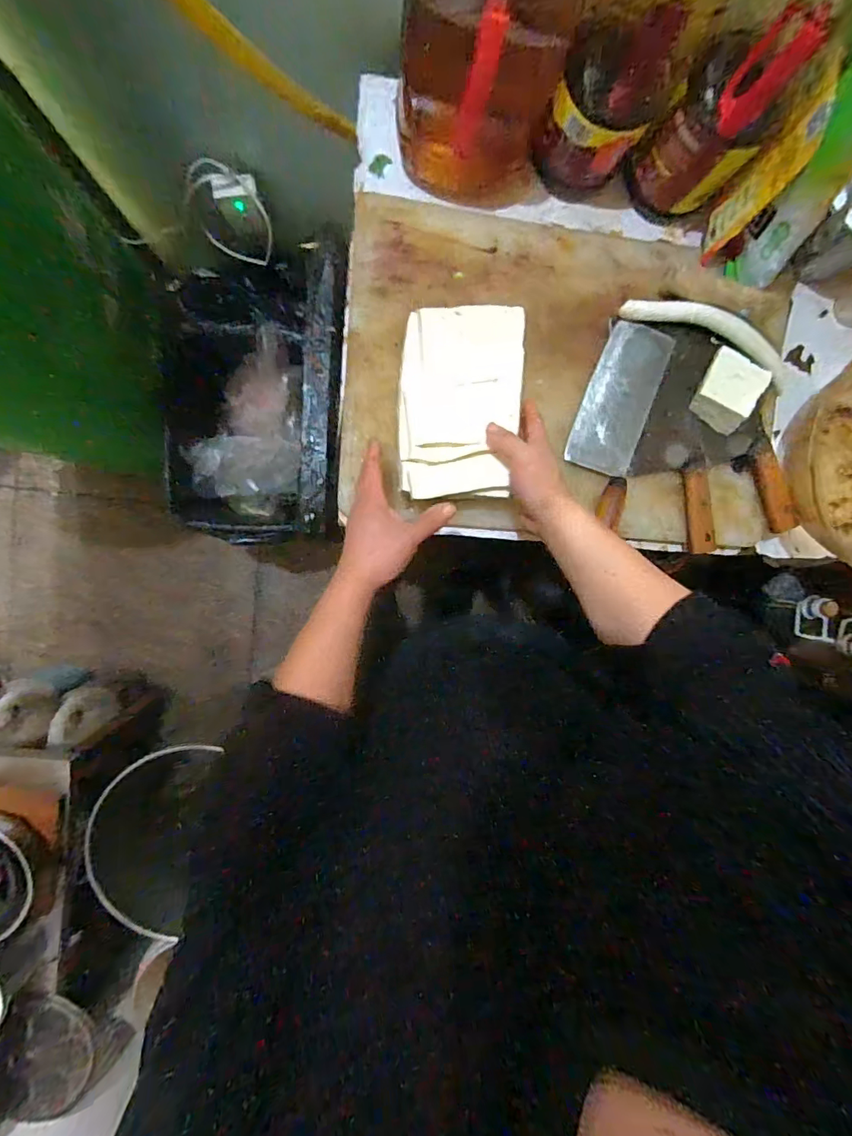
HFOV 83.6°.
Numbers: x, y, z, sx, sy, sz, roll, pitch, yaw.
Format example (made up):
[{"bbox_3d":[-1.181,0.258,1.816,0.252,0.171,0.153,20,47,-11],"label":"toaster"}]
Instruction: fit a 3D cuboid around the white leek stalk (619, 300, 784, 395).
[{"bbox_3d":[0.354,-0.278,0.579,0.243,0.043,0.029,20,93,-9],"label":"white leek stalk"}]

